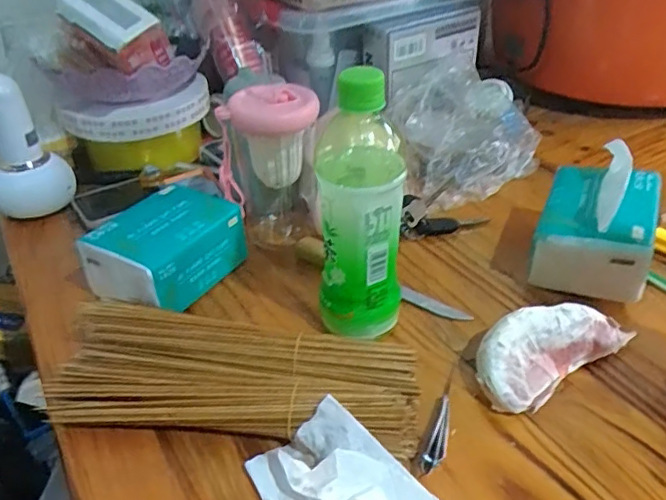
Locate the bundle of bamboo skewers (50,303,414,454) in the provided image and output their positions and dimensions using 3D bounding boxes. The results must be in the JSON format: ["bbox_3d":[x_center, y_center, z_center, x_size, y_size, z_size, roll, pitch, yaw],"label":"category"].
[{"bbox_3d":[-0.071,0.092,0.422,0.264,0.034,0.096,3,37,6],"label":"bundle of bamboo skewers"}]

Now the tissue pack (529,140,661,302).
[{"bbox_3d":[0.239,-0.025,0.515,0.093,0.103,0.114,17,40,23],"label":"tissue pack"}]

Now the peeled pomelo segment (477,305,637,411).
[{"bbox_3d":[0.164,0.073,0.438,0.134,0.041,0.059,-22,41,-26],"label":"peeled pomelo segment"}]

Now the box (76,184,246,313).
[{"bbox_3d":[-0.156,-0.004,0.526,0.099,0.061,0.126,21,42,27],"label":"box"}]

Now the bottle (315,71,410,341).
[{"bbox_3d":[0.020,-0.026,0.431,0.063,0.214,0.066,0,37,2],"label":"bottle"}]

